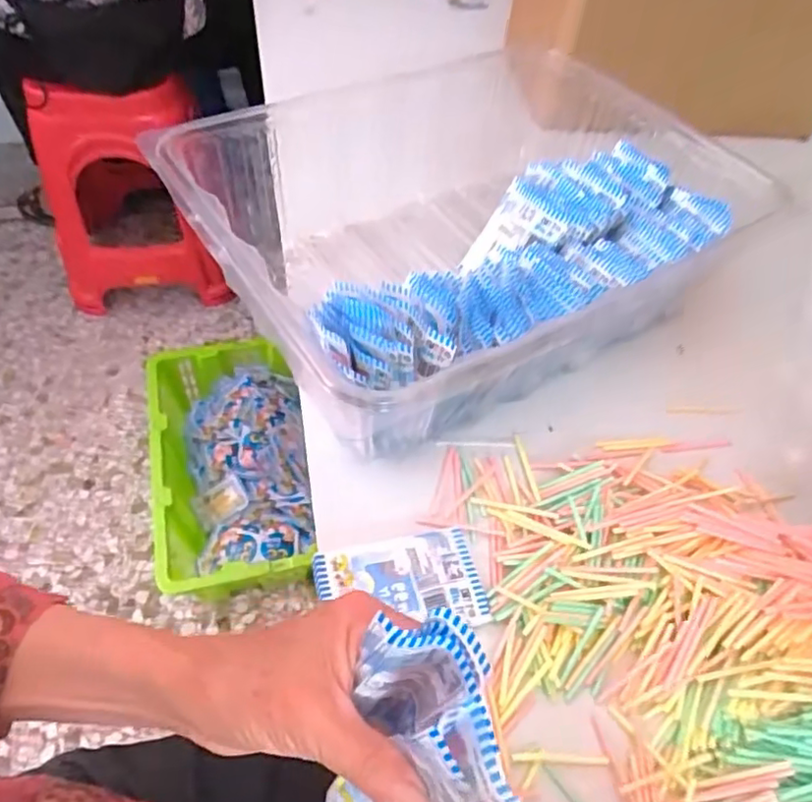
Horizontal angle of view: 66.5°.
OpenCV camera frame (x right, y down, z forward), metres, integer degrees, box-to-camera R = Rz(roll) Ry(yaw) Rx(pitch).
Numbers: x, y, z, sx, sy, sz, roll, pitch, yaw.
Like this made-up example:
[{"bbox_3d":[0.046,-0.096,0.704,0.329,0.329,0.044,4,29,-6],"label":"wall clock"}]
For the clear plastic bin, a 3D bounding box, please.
[{"bbox_3d":[0.062,-0.174,0.543,0.473,0.129,0.349,-29,60,-25],"label":"clear plastic bin"}]

